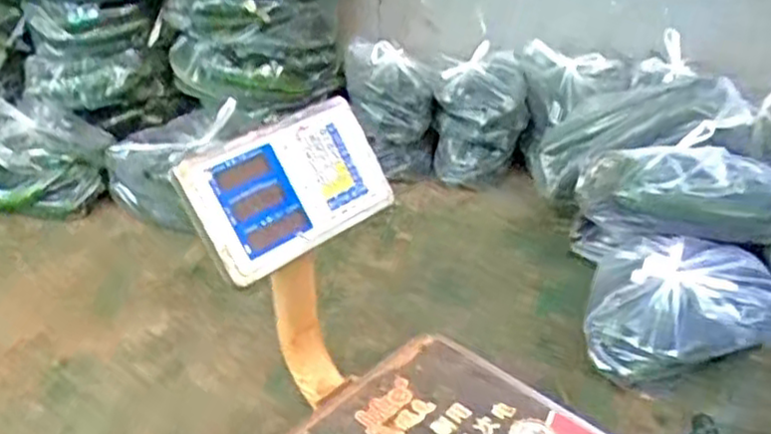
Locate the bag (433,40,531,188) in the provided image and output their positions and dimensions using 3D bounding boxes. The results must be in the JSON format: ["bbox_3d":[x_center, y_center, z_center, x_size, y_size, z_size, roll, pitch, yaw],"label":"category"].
[{"bbox_3d":[0.186,-0.176,1.405,0.175,0.214,0.116,3,34,9],"label":"bag"}]

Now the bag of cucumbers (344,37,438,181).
[{"bbox_3d":[0.010,-0.201,1.421,0.184,0.233,0.117,3,34,9],"label":"bag of cucumbers"}]

